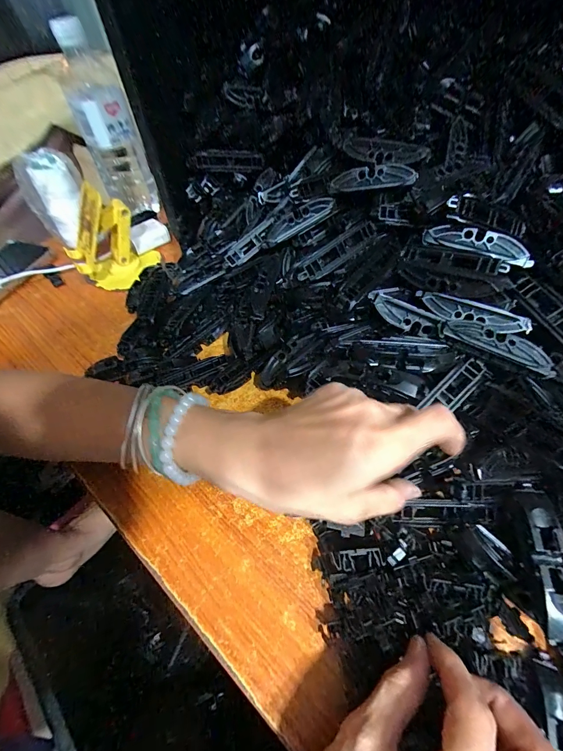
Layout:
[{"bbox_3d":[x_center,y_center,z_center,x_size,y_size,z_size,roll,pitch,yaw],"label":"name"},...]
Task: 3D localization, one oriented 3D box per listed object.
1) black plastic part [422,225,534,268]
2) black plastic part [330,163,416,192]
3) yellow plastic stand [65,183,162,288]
[{"bbox_3d":[0.156,-0.104,0.262,0.082,0.011,0.021,22,95,15],"label":"black plastic part"},{"bbox_3d":[0.083,-0.178,0.298,0.074,0.020,0.007,7,8,16],"label":"black plastic part"},{"bbox_3d":[-0.217,-0.168,0.404,0.096,0.098,0.081,0,52,4],"label":"yellow plastic stand"}]

